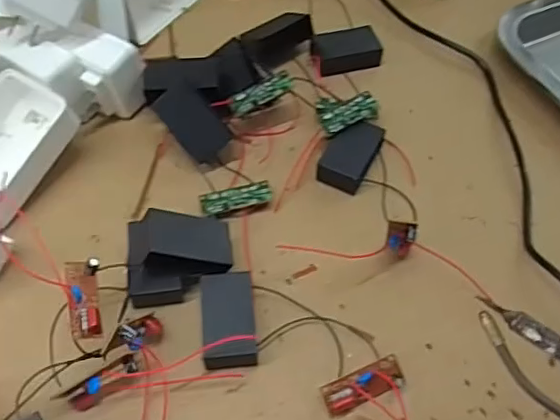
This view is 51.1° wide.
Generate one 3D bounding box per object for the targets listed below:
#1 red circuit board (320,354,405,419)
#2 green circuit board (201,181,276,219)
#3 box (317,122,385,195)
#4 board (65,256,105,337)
[{"bbox_3d":[0.043,0.089,0.299,0.043,0.011,0.015,-20,58,-14],"label":"red circuit board"},{"bbox_3d":[-0.027,-0.007,0.363,0.043,0.009,0.016,-13,57,-10],"label":"green circuit board"},{"bbox_3d":[0.046,-0.036,0.383,0.032,0.020,0.050,26,59,16],"label":"box"},{"bbox_3d":[-0.097,0.043,0.291,0.016,0.009,0.042,-11,56,-8],"label":"board"}]

